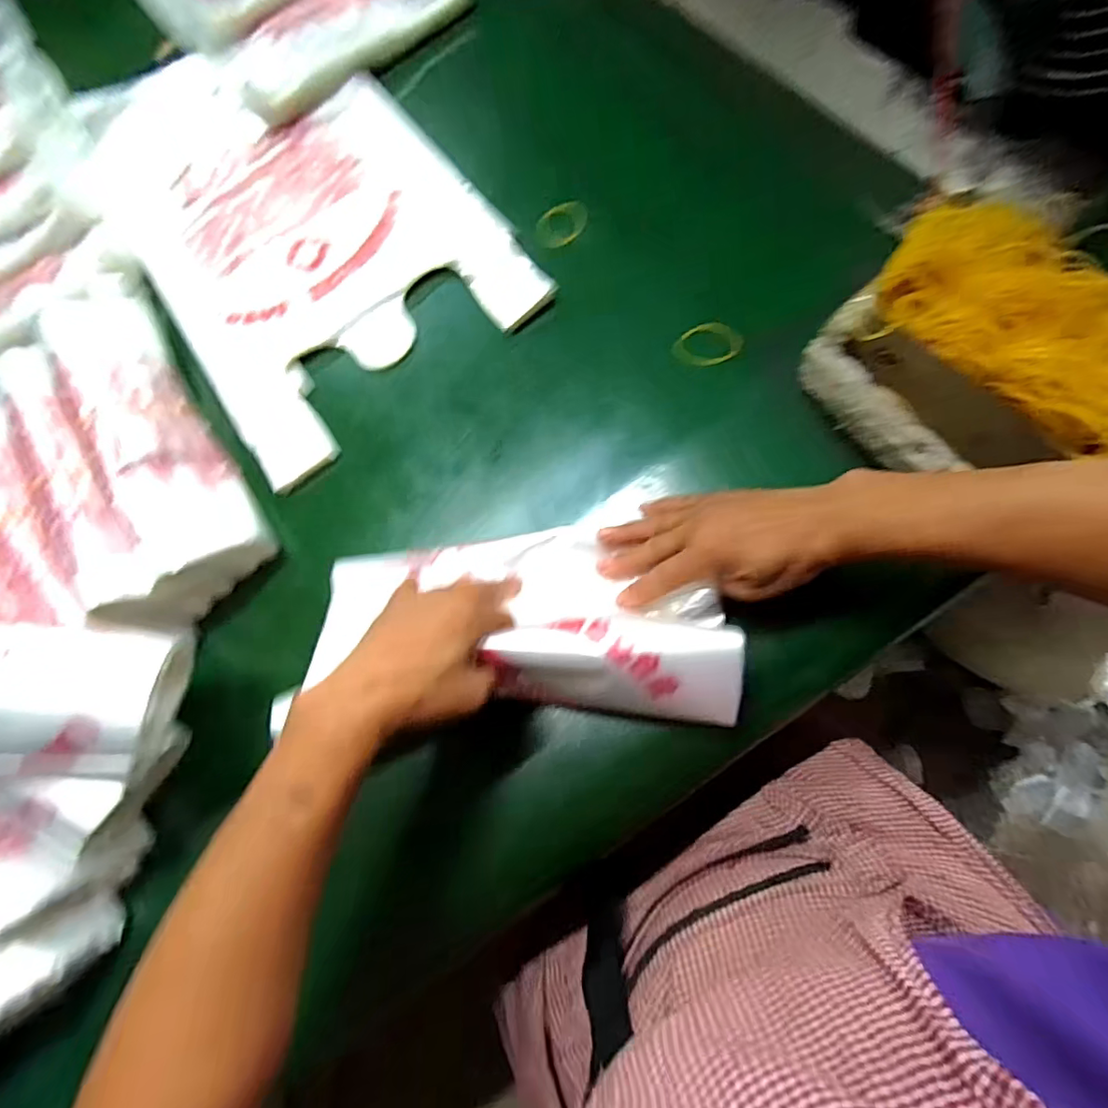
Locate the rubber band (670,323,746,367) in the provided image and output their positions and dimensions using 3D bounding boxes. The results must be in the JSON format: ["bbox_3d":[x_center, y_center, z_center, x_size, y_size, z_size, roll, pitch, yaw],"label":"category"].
[{"bbox_3d":[0.128,-0.175,0.457,0.058,0.004,0.041,-28,70,0],"label":"rubber band"}]

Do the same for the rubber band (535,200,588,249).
[{"bbox_3d":[0.010,-0.304,0.506,0.058,0.009,0.044,-30,73,-8],"label":"rubber band"}]

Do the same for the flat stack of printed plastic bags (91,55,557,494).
[{"bbox_3d":[-0.259,-0.336,0.547,0.310,0.030,0.492,-34,74,-9],"label":"flat stack of printed plastic bags"}]

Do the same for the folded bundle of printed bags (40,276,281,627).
[{"bbox_3d":[-0.364,-0.116,0.471,0.115,0.052,0.358,-29,73,-7],"label":"folded bundle of printed bags"}]

